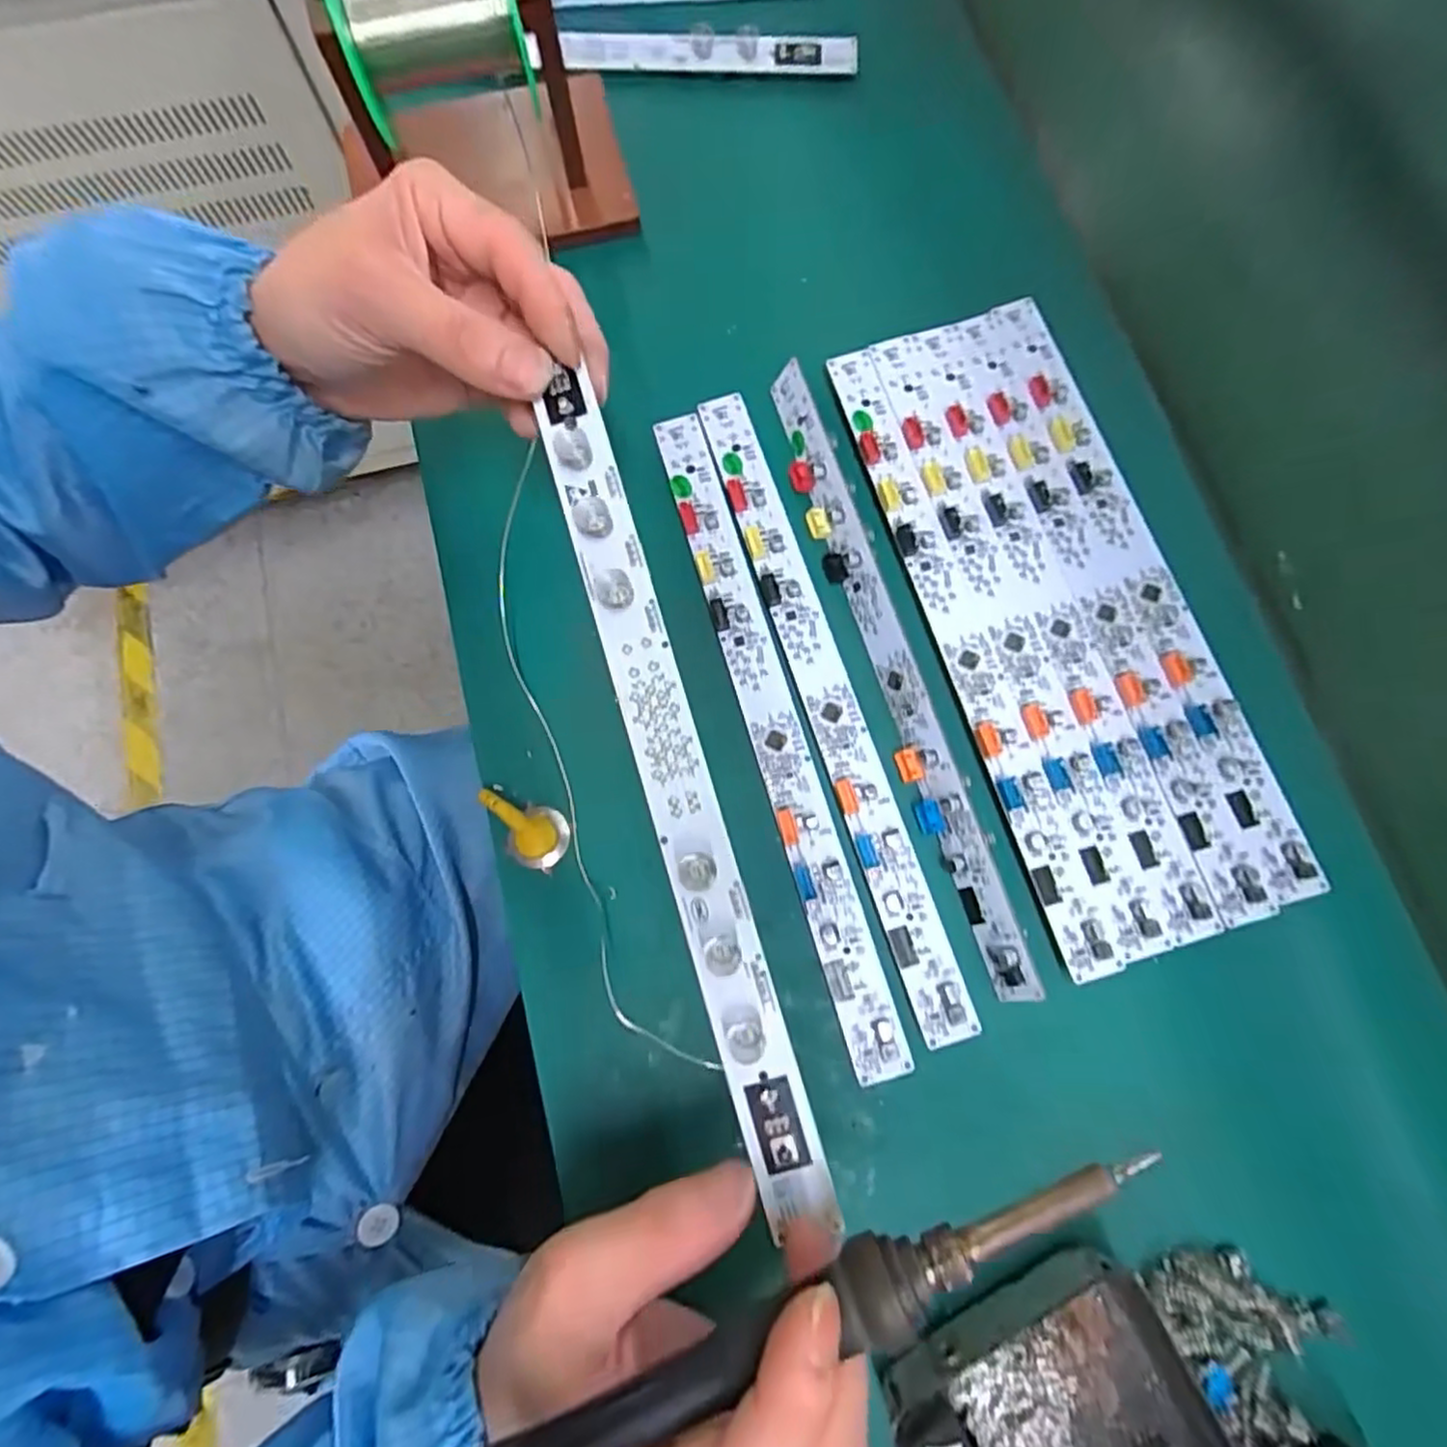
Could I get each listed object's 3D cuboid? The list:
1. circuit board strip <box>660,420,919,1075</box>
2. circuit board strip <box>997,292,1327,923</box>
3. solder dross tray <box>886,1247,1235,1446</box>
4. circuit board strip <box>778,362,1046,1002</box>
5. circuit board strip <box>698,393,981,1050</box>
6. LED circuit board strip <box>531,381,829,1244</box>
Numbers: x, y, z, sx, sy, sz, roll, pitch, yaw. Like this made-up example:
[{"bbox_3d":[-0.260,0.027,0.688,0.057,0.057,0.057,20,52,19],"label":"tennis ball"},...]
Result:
[{"bbox_3d":[0.018,-0.004,0.287,0.021,0.004,0.285,-17,76,-3],"label":"circuit board strip"},{"bbox_3d":[0.180,-0.067,0.300,0.024,0.004,0.285,-16,76,-2],"label":"circuit board strip"},{"bbox_3d":[0.111,0.232,0.220,0.095,0.038,0.086,-25,76,-5],"label":"solder dross tray"},{"bbox_3d":[0.069,-0.029,0.296,0.019,0.016,0.284,-17,76,-3],"label":"circuit board strip"},{"bbox_3d":[0.040,-0.015,0.290,0.022,0.005,0.285,-17,76,-3],"label":"circuit board strip"},{"bbox_3d":[-0.016,0.015,0.218,0.022,0.006,0.267,-16,82,-3],"label":"LED circuit board strip"}]

